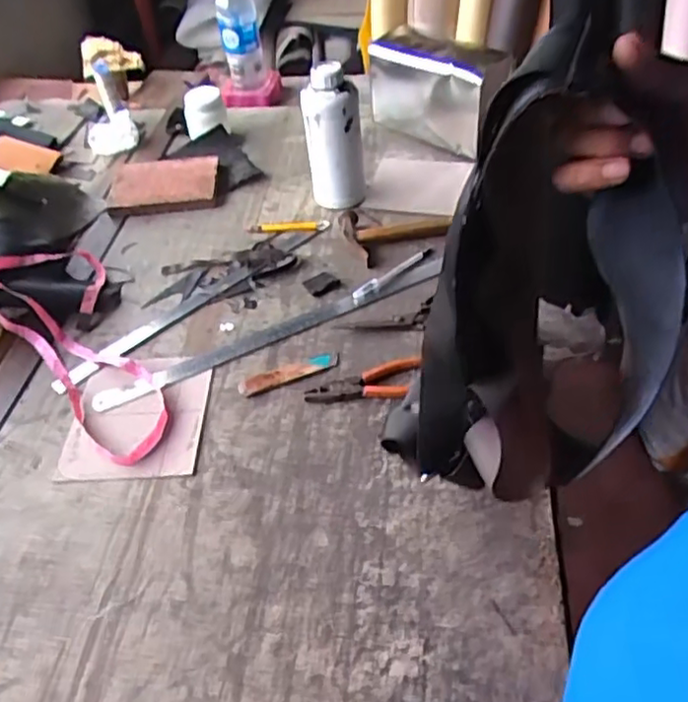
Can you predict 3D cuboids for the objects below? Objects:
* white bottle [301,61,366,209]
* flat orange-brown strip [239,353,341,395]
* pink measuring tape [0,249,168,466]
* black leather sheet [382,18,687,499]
[{"bbox_3d":[-0.014,-0.325,1.041,0.087,0.215,0.067,-5,45,0],"label":"white bottle"},{"bbox_3d":[-0.069,0.025,0.849,0.131,0.010,0.026,-19,47,-13],"label":"flat orange-brown strip"},{"bbox_3d":[-0.372,-0.019,0.864,0.240,0.093,0.432,-31,51,-24],"label":"pink measuring tape"},{"bbox_3d":[0.119,-0.022,0.422,0.140,0.315,0.081,21,49,23],"label":"black leather sheet"}]

